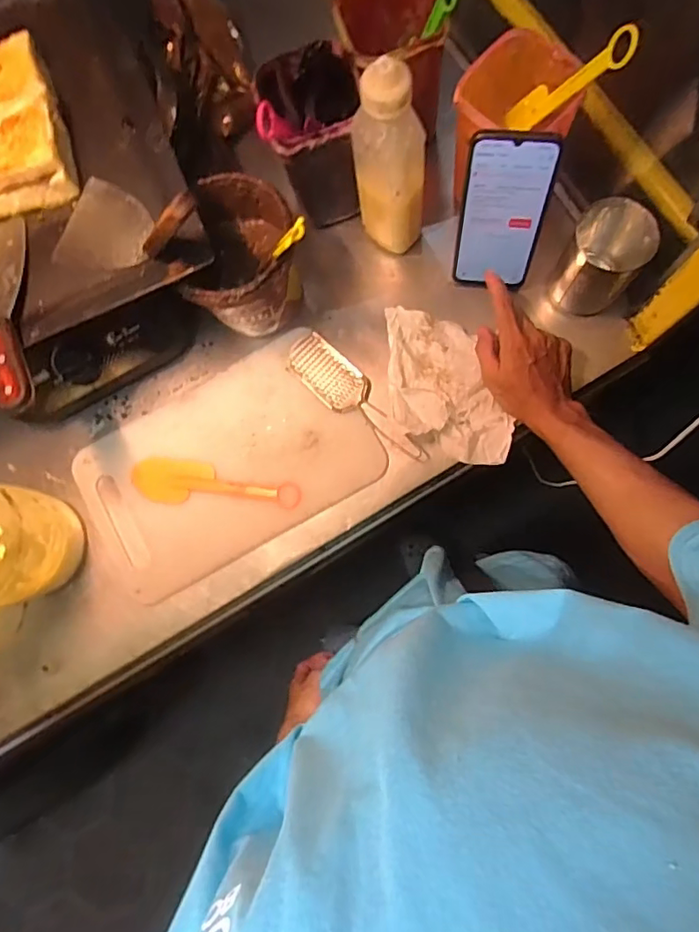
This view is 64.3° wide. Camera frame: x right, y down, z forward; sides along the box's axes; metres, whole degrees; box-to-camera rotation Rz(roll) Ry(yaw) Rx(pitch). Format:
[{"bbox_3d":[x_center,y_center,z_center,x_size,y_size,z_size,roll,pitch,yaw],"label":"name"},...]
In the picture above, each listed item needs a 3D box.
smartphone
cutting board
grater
[{"bbox_3d":[0.149,-0.243,0.546,0.079,0.167,0.009,5,61,7],"label":"smartphone"},{"bbox_3d":[-0.139,-0.001,0.629,0.316,0.008,0.201,-30,80,3],"label":"cutting board"},{"bbox_3d":[0.010,-0.072,0.620,0.051,0.012,0.189,-45,80,0],"label":"grater"}]

